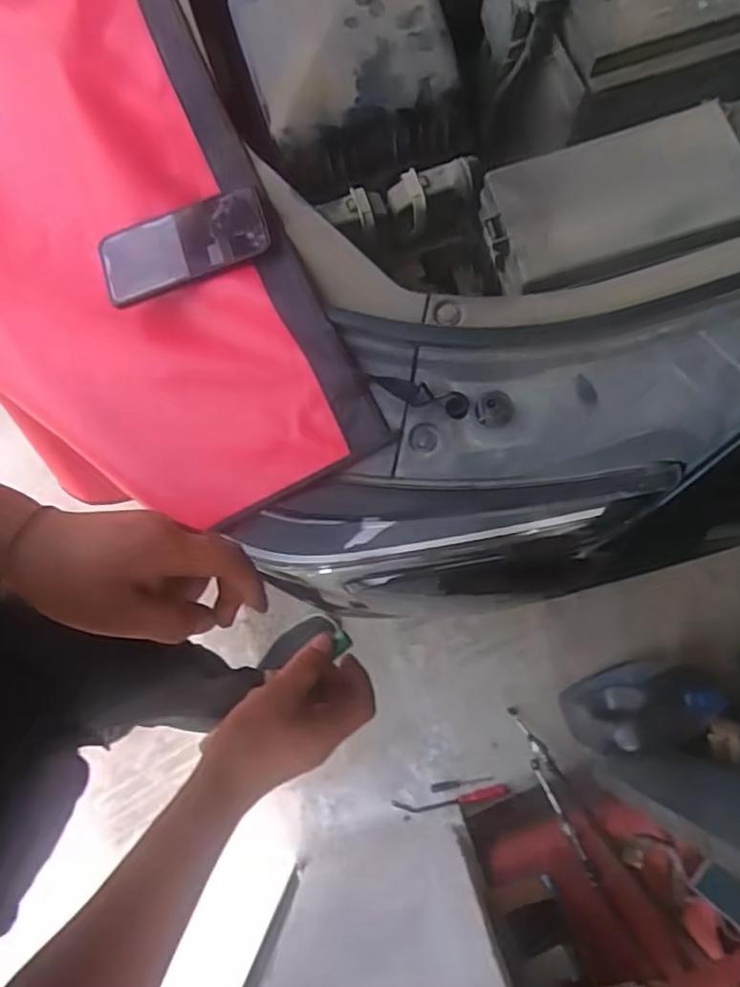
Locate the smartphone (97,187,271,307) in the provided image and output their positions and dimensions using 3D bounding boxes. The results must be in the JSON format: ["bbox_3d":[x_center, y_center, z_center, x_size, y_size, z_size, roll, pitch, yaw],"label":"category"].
[{"bbox_3d":[-0.186,-0.247,0.629,0.167,0.011,0.077,-16,84,6],"label":"smartphone"}]

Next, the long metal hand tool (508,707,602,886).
[{"bbox_3d":[0.339,0.541,1.165,0.042,0.023,0.306,-18,53,-3],"label":"long metal hand tool"}]

